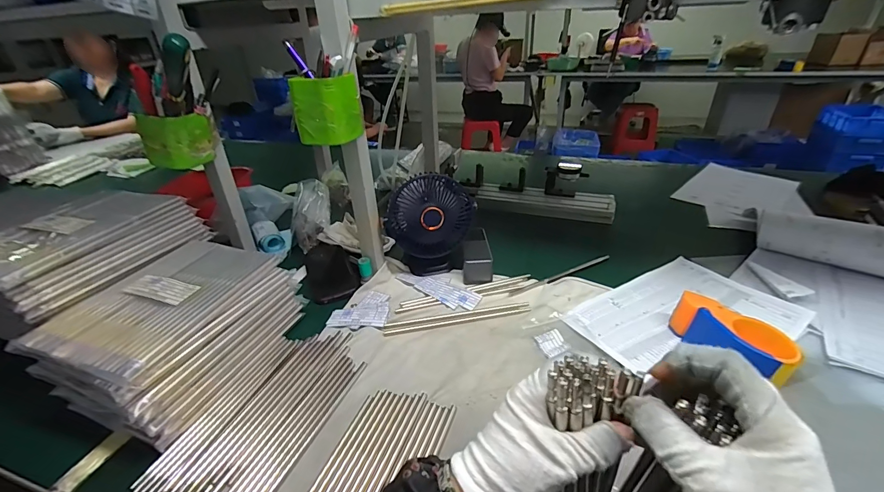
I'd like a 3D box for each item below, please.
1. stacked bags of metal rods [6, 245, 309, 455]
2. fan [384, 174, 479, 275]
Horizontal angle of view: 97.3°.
[{"bbox_3d":[-0.358,0.109,0.540,0.183,0.127,0.255,10,33,21],"label":"stacked bags of metal rods"},{"bbox_3d":[-0.022,-0.032,0.700,0.152,0.172,0.086,-14,32,-17],"label":"fan"}]

